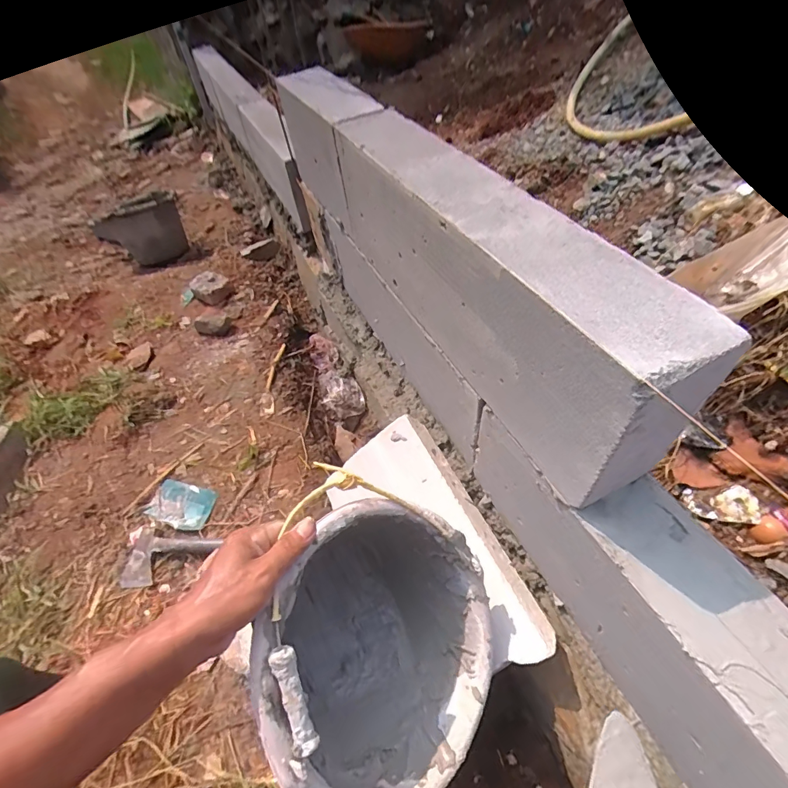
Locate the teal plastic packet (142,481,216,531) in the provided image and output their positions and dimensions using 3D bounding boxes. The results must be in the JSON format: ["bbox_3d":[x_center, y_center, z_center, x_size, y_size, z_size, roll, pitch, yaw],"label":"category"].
[{"bbox_3d":[-0.388,0.201,0.760,0.125,0.010,0.077,9,52,13],"label":"teal plastic packet"}]

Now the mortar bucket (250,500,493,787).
[{"bbox_3d":[-0.065,0.269,0.491,0.267,0.297,0.270,-25,7,-42],"label":"mortar bucket"}]

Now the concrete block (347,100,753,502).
[{"bbox_3d":[0.092,-0.143,0.531,0.090,0.219,0.576,-23,52,-13],"label":"concrete block"}]

